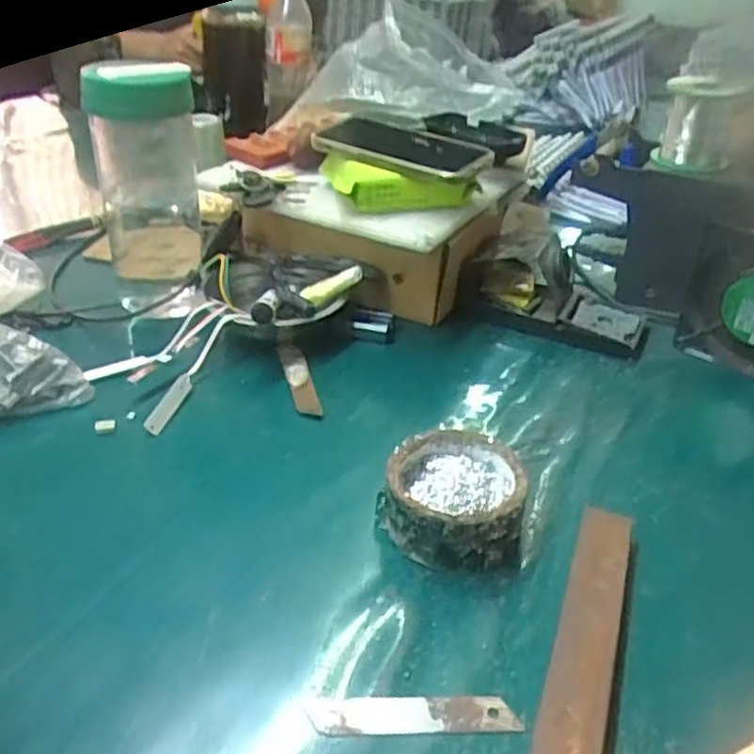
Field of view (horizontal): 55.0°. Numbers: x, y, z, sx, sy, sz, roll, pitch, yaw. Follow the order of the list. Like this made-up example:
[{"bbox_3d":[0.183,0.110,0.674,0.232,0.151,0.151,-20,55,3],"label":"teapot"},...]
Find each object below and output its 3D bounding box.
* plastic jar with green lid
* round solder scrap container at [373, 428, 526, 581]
[{"bbox_3d":[-0.194,-0.153,0.620,0.078,0.191,0.079,-6,34,-16],"label":"plastic jar with green lid"},{"bbox_3d":[0.044,0.075,0.438,0.083,0.044,0.080,3,33,-2],"label":"round solder scrap container"}]

